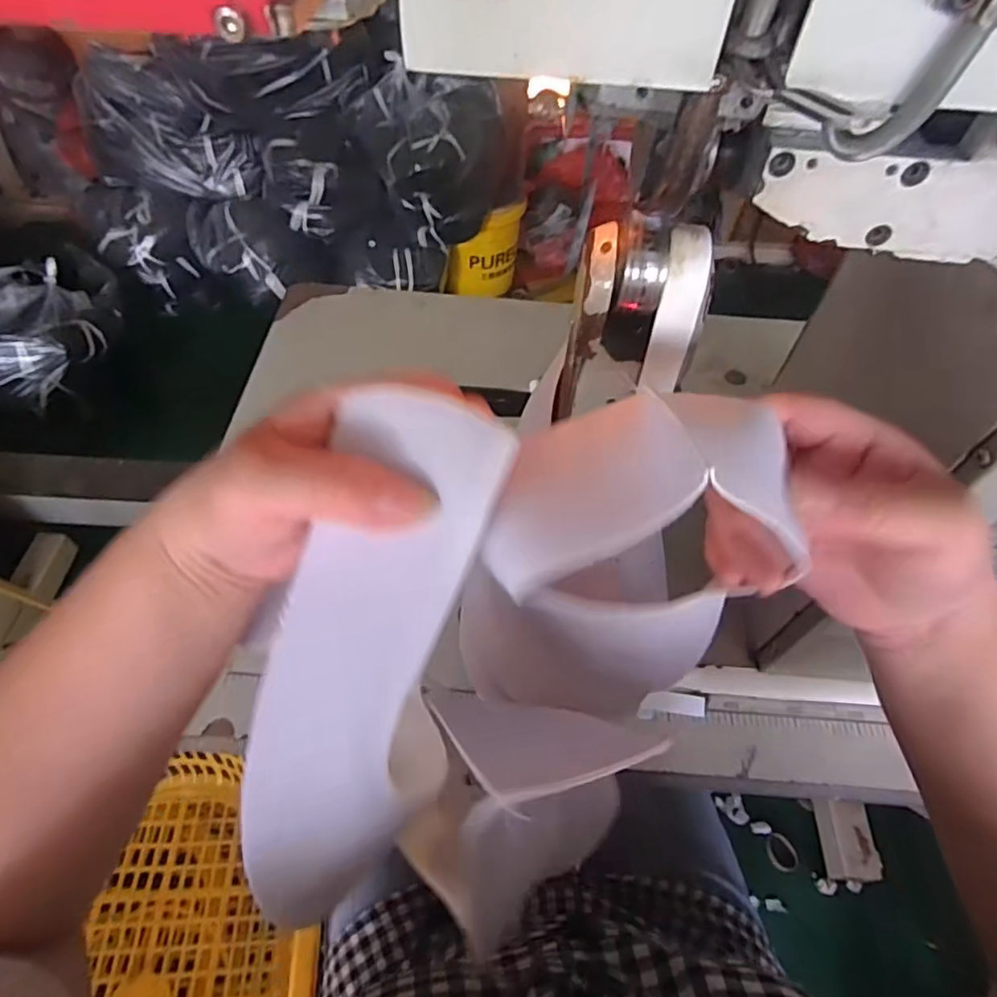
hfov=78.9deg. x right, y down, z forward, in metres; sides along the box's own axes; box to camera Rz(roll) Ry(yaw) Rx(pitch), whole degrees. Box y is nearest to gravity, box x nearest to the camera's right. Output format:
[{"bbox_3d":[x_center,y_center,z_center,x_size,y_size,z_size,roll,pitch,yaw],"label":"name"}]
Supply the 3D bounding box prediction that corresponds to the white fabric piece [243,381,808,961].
[{"bbox_3d":[0.003,0.075,0.243,0.175,0.204,0.145,3,55,-1],"label":"white fabric piece"}]

